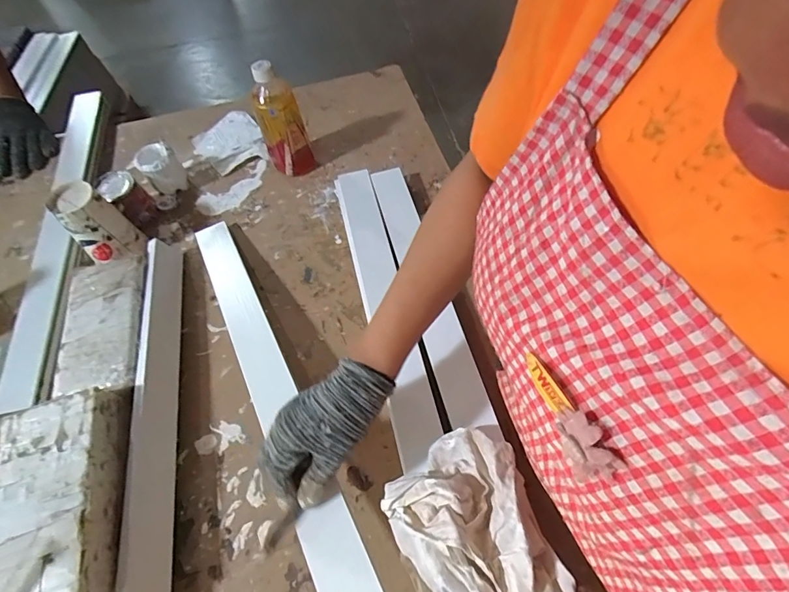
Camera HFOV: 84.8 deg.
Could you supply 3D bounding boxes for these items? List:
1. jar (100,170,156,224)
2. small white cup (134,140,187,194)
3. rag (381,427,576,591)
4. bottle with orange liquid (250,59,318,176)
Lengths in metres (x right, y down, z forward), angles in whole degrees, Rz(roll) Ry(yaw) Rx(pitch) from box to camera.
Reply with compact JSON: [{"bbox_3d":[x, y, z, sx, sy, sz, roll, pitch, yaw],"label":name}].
[{"bbox_3d":[-0.431,-0.156,0.703,0.061,0.078,0.058,36,67,24],"label":"jar"},{"bbox_3d":[-0.391,-0.211,0.733,0.062,0.079,0.059,-35,61,-17],"label":"small white cup"},{"bbox_3d":[0.078,0.201,0.372,0.124,0.049,0.163,-36,62,-18],"label":"rag"},{"bbox_3d":[-0.181,-0.279,0.695,0.075,0.185,0.056,-17,58,-7],"label":"bottle with orange liquid"}]

